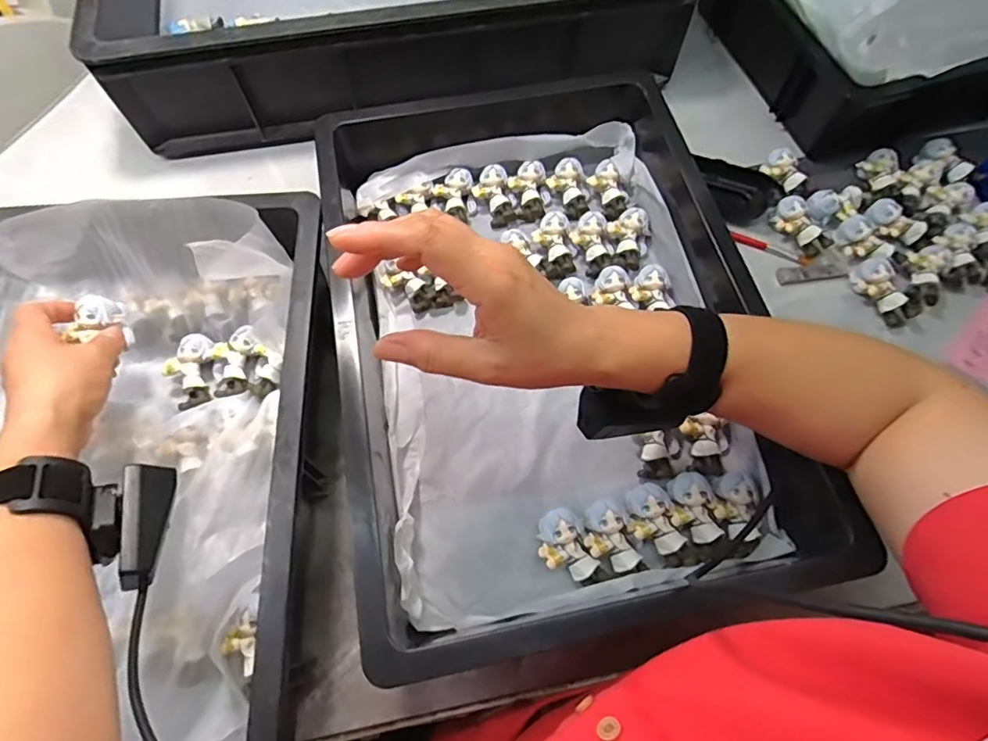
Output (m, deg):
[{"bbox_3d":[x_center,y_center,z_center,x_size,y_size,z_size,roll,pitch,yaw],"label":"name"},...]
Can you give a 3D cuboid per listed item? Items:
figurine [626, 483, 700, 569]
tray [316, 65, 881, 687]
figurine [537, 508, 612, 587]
[{"bbox_3d":[0.122,0.117,0.391,0.035,0.018,0.064,-21,68,-9],"label":"figurine"},{"bbox_3d":[0.036,-0.057,0.438,0.315,0.090,0.493,-10,67,-4],"label":"tray"},{"bbox_3d":[0.054,0.131,0.383,0.037,0.019,0.057,-25,69,-10],"label":"figurine"}]

